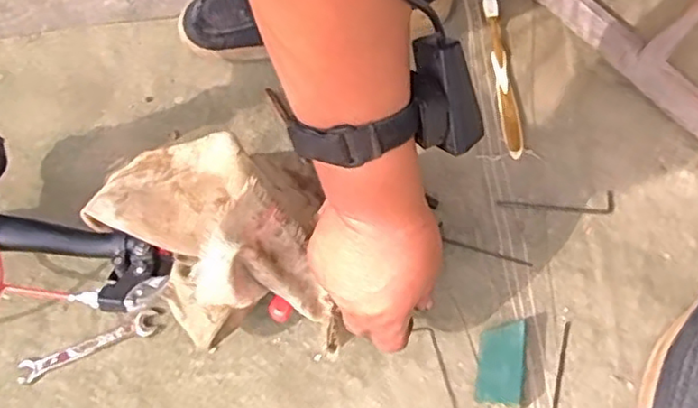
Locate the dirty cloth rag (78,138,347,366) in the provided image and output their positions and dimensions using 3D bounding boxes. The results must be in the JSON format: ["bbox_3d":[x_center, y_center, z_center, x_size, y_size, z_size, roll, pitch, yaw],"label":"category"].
[{"bbox_3d":[-0.104,0.020,0.482,0.192,0.100,0.145,0,64,3],"label":"dirty cloth rag"}]

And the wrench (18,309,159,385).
[{"bbox_3d":[-0.213,0.117,0.533,0.115,0.007,0.019,-22,65,-8],"label":"wrench"}]

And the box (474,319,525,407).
[{"bbox_3d":[0.119,0.125,0.510,0.033,0.020,0.065,8,64,7],"label":"box"}]

